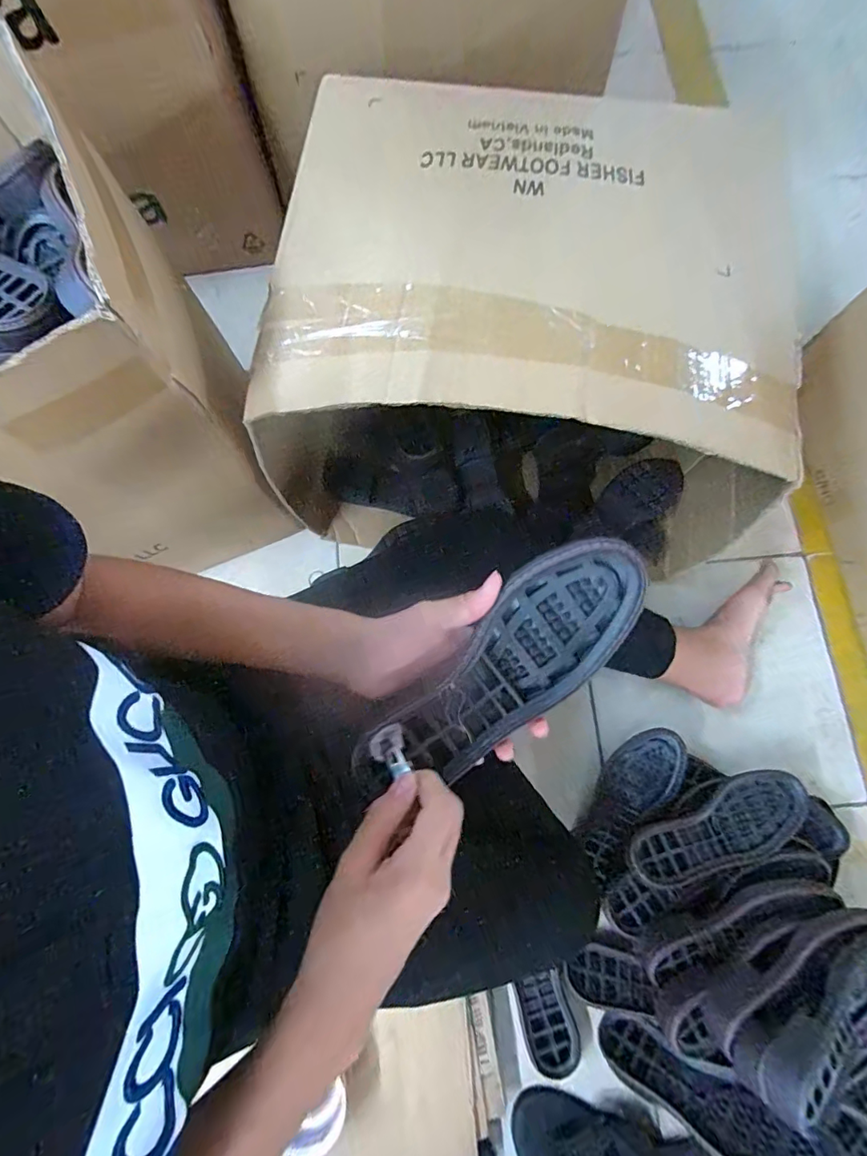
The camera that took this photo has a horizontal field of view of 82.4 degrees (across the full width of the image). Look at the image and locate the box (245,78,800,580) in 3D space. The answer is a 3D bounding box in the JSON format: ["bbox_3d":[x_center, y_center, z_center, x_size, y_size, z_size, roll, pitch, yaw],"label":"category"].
[{"bbox_3d":[0.109,-0.307,0.690,0.567,0.417,0.474,11,77,3],"label":"box"}]

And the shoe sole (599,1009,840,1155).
[{"bbox_3d":[0.322,0.624,0.589,0.250,0.035,0.074,1,72,45],"label":"shoe sole"}]

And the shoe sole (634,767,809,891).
[{"bbox_3d":[0.384,0.334,0.655,0.256,0.032,0.085,-22,77,-5],"label":"shoe sole"}]

